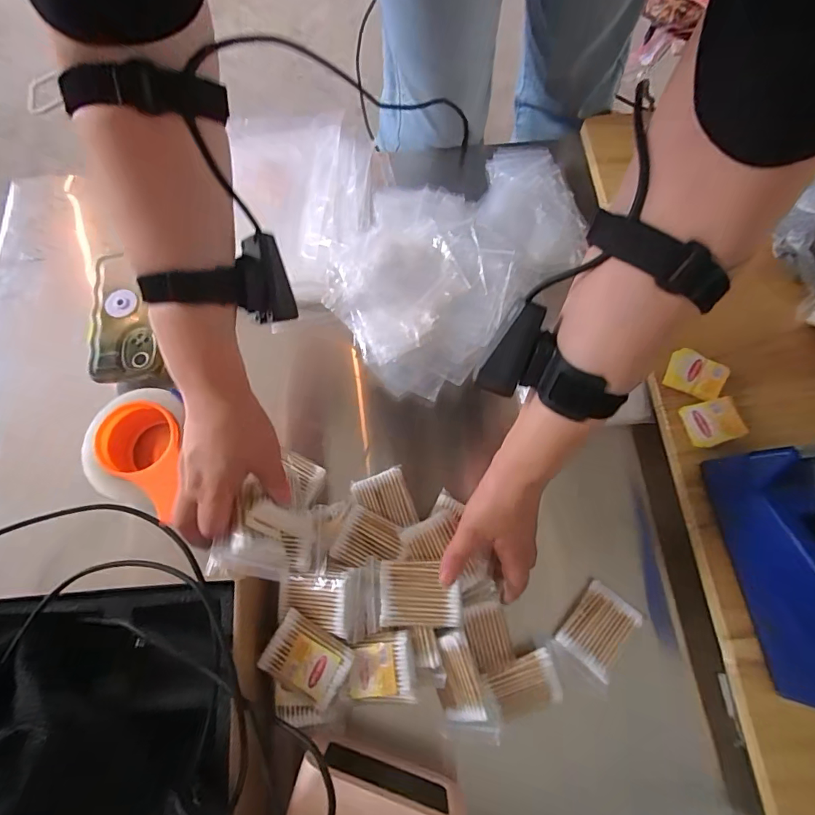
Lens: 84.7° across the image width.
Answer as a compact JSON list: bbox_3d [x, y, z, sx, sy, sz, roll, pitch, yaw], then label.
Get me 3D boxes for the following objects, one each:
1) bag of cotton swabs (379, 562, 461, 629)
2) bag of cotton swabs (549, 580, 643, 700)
[{"bbox_3d":[0.010,0.169,0.404,0.070,0.014,0.055,-1,74,0],"label":"bag of cotton swabs"},{"bbox_3d":[0.181,0.219,0.428,0.059,0.014,0.087,38,78,11],"label":"bag of cotton swabs"}]

